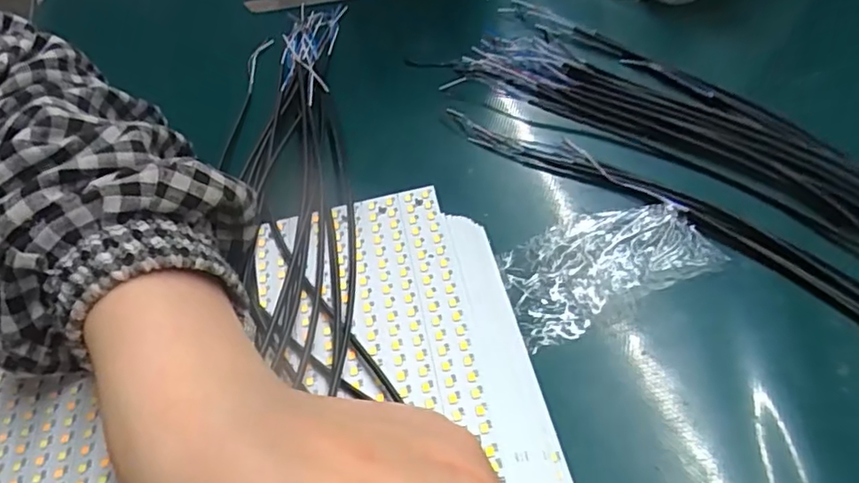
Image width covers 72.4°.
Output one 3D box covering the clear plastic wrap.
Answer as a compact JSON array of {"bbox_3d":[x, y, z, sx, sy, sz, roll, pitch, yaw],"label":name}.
[{"bbox_3d":[0.080,0.010,0.272,0.093,0.013,0.049,-20,54,-10],"label":"clear plastic wrap"}]

